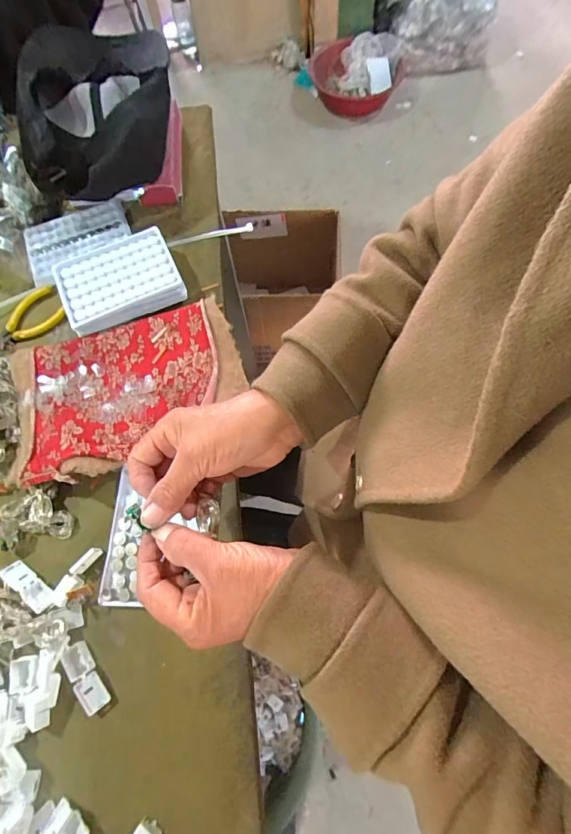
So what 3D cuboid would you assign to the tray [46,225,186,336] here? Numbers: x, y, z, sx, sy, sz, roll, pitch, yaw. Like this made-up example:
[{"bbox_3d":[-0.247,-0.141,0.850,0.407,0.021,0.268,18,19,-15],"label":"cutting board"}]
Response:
[{"bbox_3d":[-0.193,-0.158,0.476,0.131,0.024,0.102,-26,70,-8],"label":"tray"}]

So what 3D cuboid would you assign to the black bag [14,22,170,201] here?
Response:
[{"bbox_3d":[-0.225,-0.392,0.503,0.165,0.076,0.236,-12,68,-3],"label":"black bag"}]

